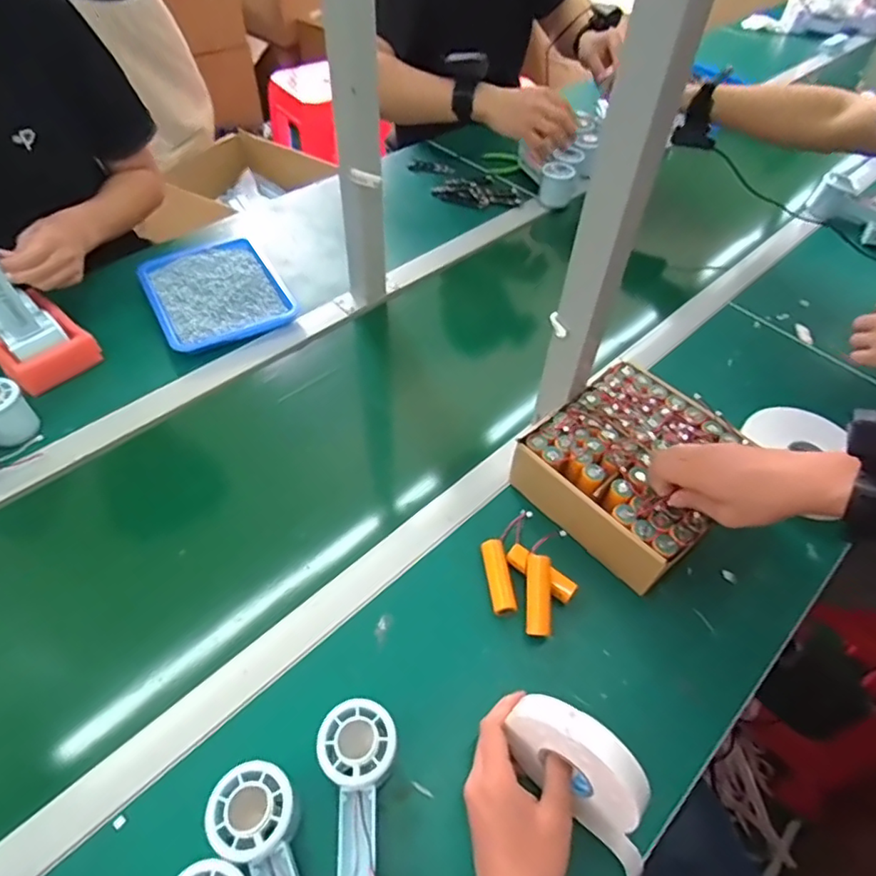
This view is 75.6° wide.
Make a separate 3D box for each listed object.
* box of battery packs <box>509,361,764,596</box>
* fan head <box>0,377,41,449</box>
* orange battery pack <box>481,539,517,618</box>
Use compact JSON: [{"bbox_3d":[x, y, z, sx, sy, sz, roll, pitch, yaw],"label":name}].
[{"bbox_3d":[0.209,0.033,0.604,0.196,0.072,0.182,-33,60,-26],"label":"box of battery packs"},{"bbox_3d":[-0.488,-0.027,0.633,0.051,0.060,0.058,34,58,22],"label":"fan head"},{"bbox_3d":[0.059,0.135,0.550,0.022,0.015,0.072,-6,52,-8],"label":"orange battery pack"}]

